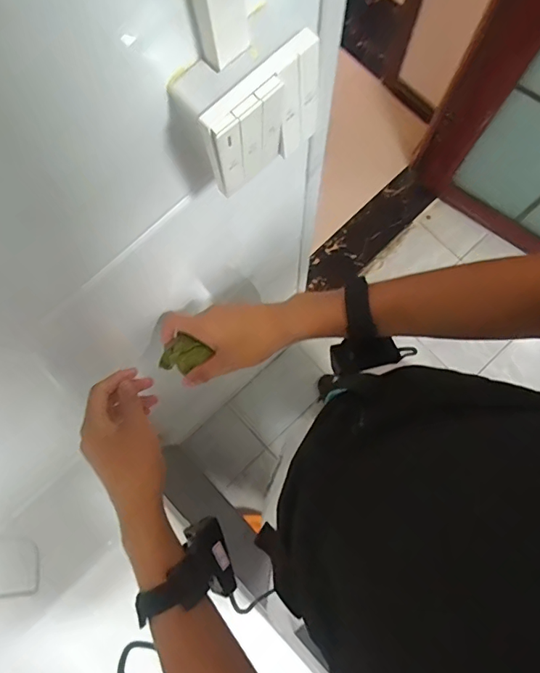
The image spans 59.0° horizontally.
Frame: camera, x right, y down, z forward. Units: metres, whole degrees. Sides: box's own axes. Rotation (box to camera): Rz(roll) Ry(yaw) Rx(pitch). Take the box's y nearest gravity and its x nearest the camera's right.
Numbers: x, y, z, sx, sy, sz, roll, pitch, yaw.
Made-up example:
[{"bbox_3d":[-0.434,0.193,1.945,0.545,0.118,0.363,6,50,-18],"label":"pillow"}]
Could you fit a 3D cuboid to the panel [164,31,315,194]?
[{"bbox_3d":[-0.012,-0.145,0.304,0.087,0.082,0.049,-36,80,-6],"label":"panel"}]

